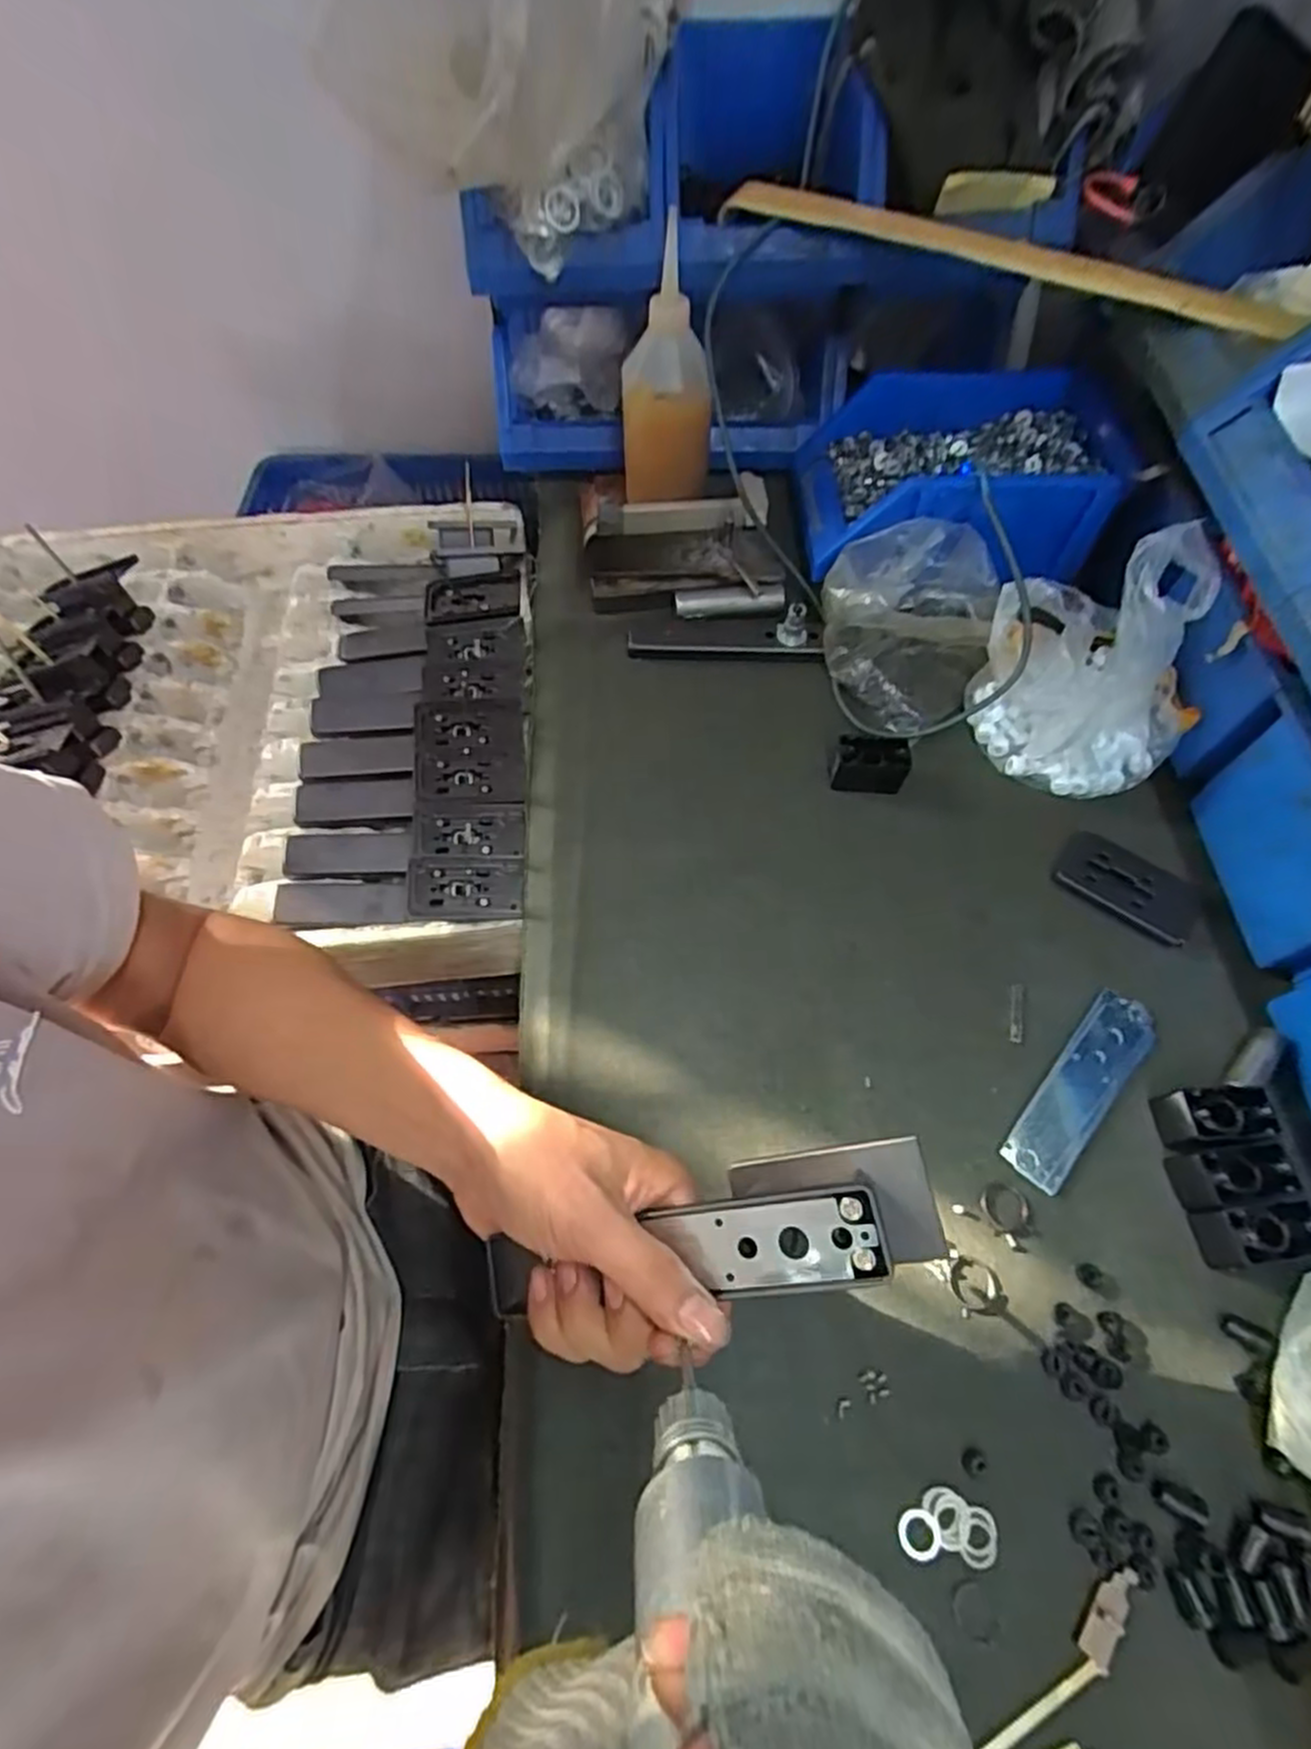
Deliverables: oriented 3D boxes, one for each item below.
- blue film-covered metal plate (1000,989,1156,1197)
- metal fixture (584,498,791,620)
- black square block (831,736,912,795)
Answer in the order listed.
[{"bbox_3d":[0.261,0.128,0.450,0.038,0.004,0.141,41,68,20],"label":"blue film-covered metal plate"},{"bbox_3d":[0.025,-0.272,0.630,0.166,0.055,0.110,-3,61,-2],"label":"metal fixture"},{"bbox_3d":[0.159,-0.081,0.544,0.051,0.036,0.025,6,61,2],"label":"black square block"}]

